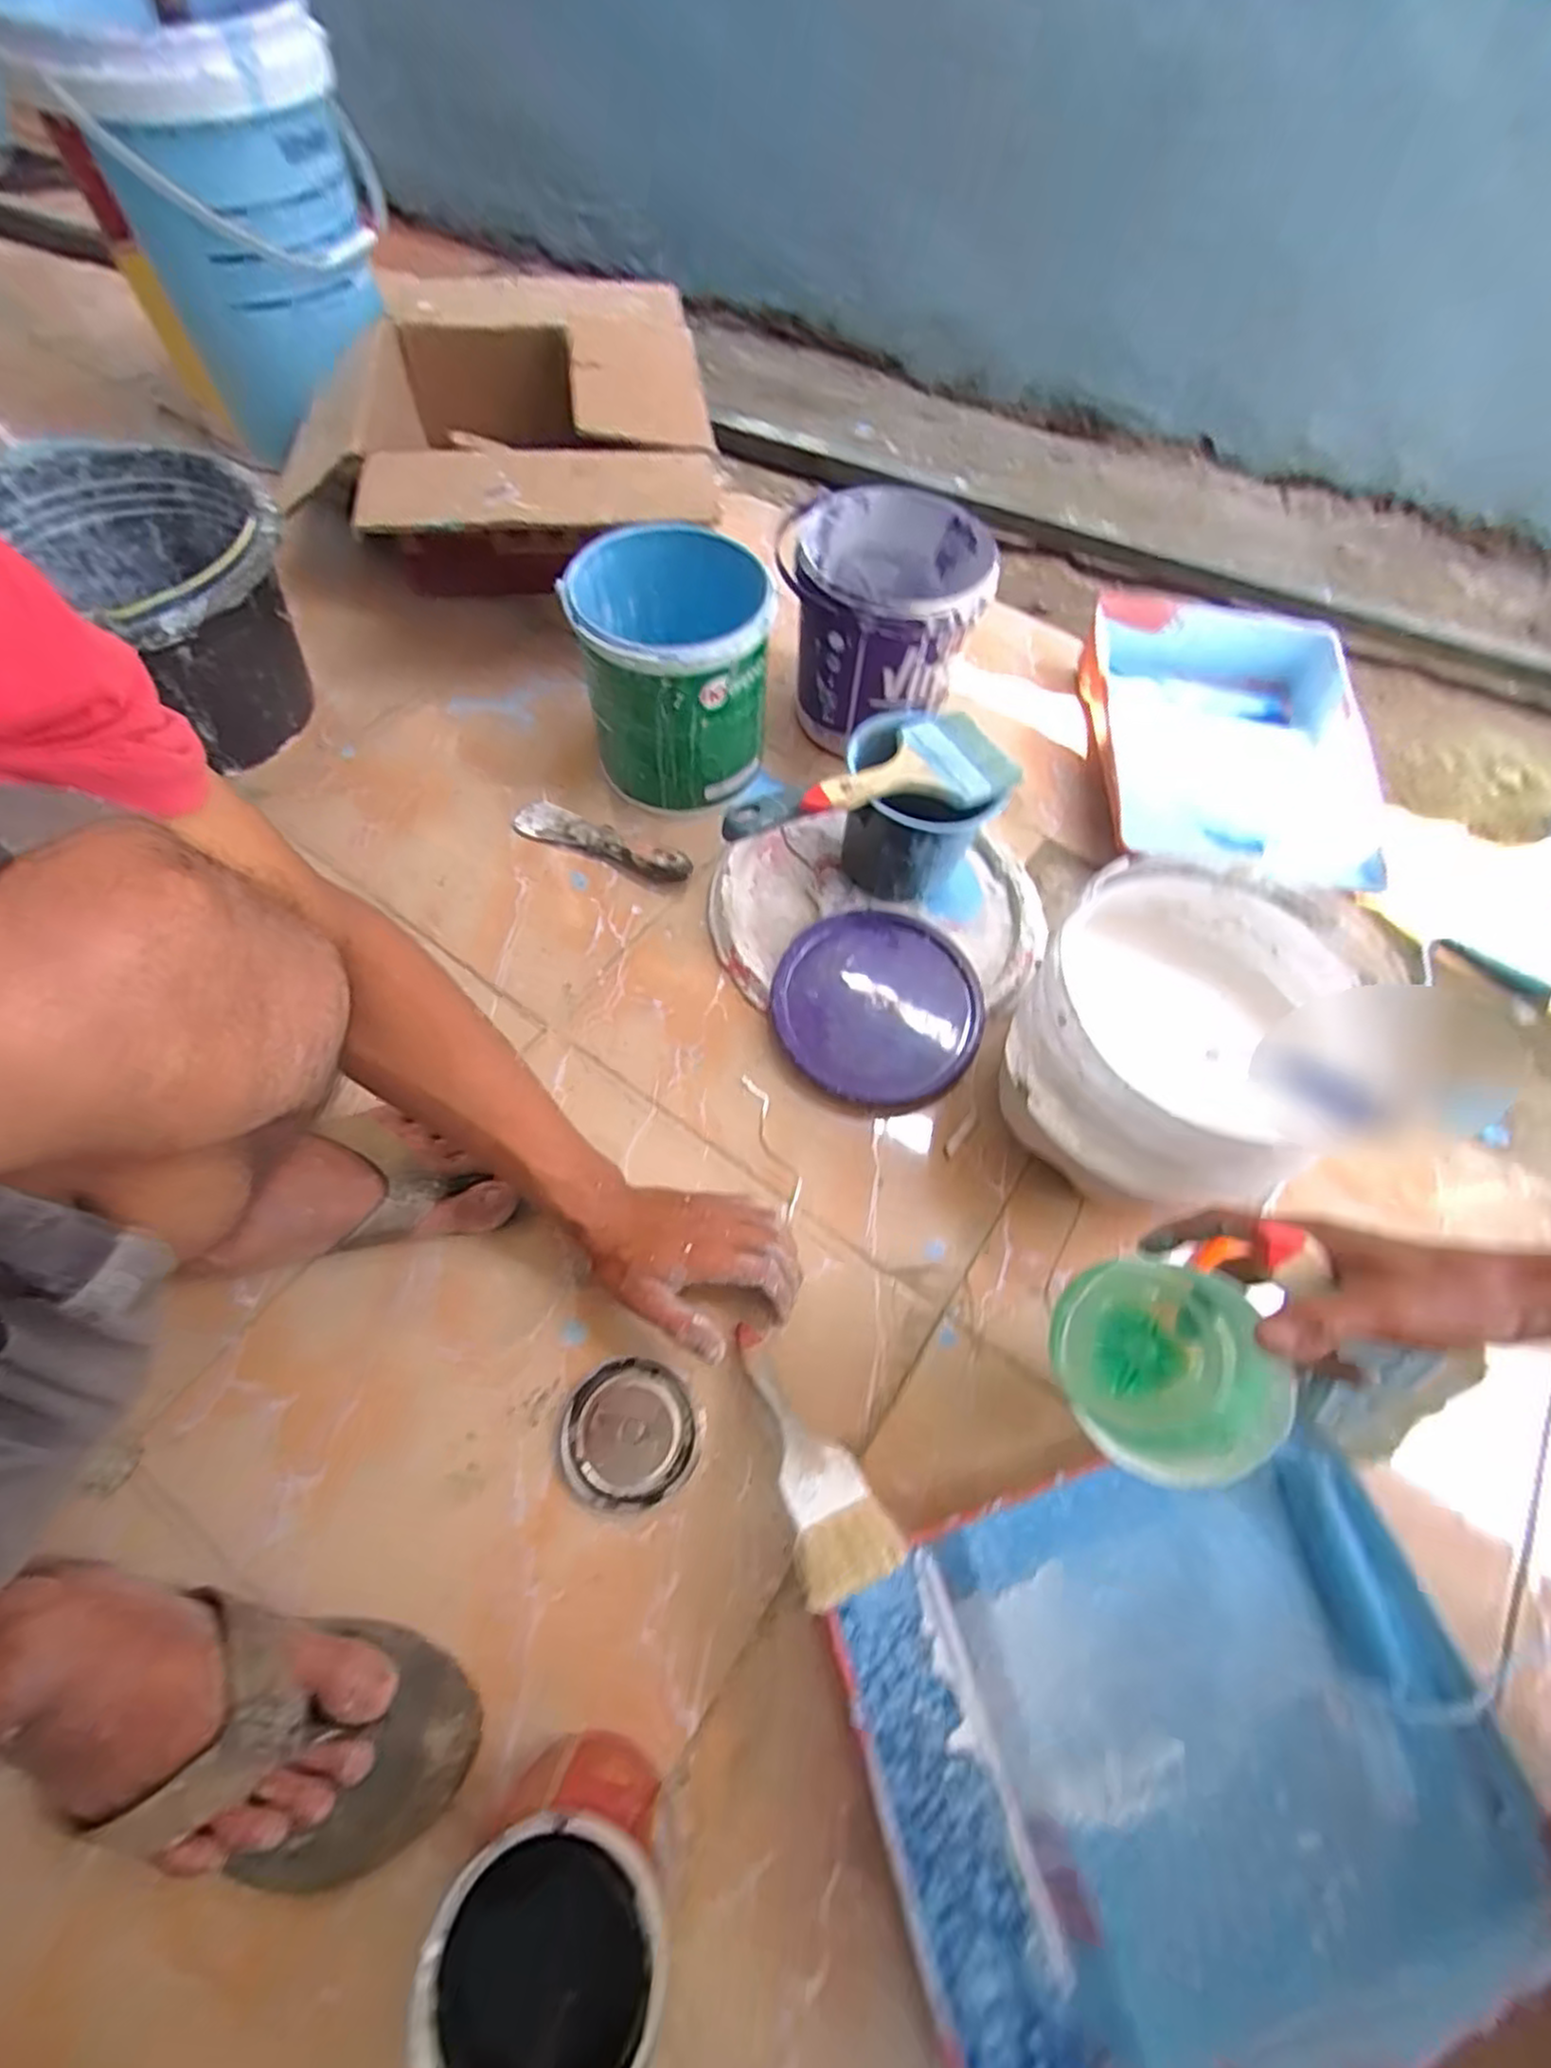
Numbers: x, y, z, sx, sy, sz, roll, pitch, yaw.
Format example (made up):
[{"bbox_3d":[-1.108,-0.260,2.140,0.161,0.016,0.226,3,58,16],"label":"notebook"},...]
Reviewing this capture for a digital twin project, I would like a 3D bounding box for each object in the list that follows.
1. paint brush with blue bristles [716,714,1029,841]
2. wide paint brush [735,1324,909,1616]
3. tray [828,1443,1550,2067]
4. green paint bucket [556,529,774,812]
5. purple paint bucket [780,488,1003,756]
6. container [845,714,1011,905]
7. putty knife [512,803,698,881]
[{"bbox_3d":[0.074,-0.217,0.622,0.246,0.028,0.088,-13,64,-10],"label":"paint brush with blue bristles"},{"bbox_3d":[0.014,0.258,0.477,0.059,0.012,0.173,-21,36,-14],"label":"wide paint brush"},{"bbox_3d":[0.231,0.411,0.429,0.336,0.067,0.267,-13,64,-10],"label":"tray"},{"bbox_3d":[-0.099,-0.339,0.731,0.165,0.199,0.180,2,63,-3],"label":"green paint bucket"},{"bbox_3d":[0.108,-0.416,0.778,0.184,0.180,0.196,2,63,-3],"label":"purple paint bucket"},{"bbox_3d":[0.127,-0.195,0.696,0.133,0.140,0.127,9,62,1],"label":"container"},{"bbox_3d":[-0.172,-0.189,0.741,0.188,0.031,0.041,26,64,10],"label":"putty knife"}]

